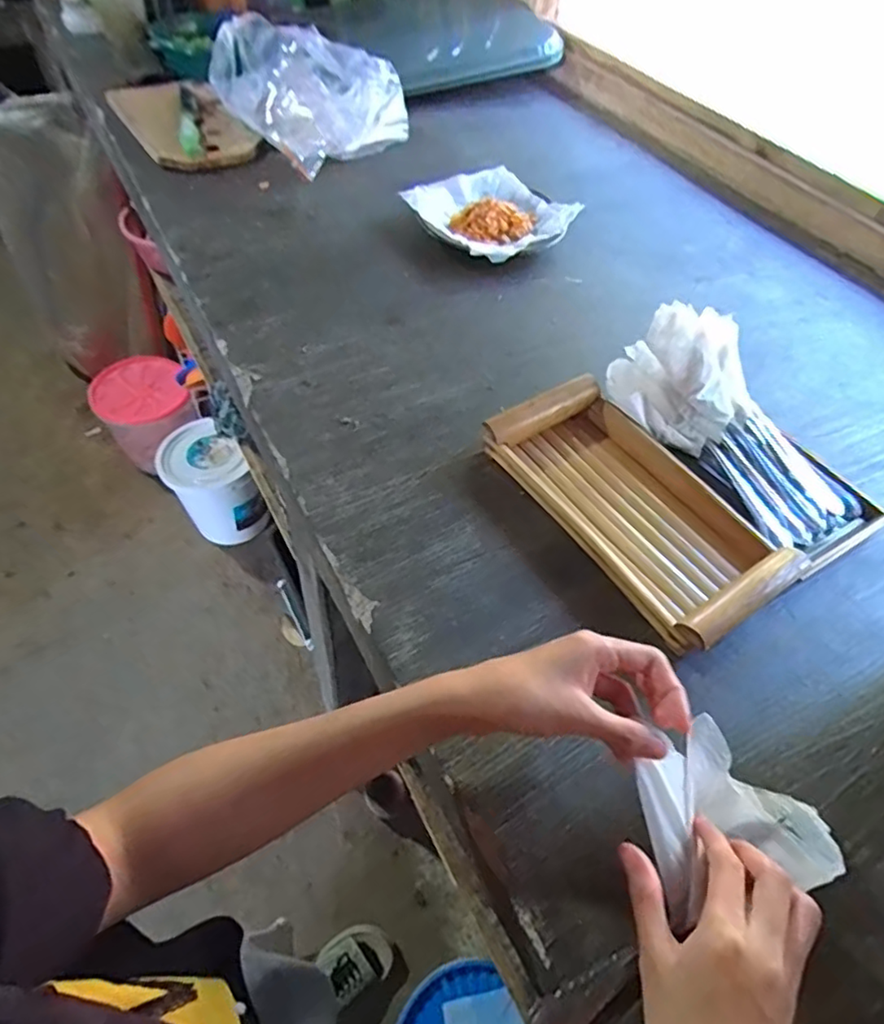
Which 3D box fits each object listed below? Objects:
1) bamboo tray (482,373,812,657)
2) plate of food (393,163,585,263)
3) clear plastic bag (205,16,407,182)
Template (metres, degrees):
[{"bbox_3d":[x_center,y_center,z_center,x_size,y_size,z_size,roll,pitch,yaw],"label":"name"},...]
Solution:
[{"bbox_3d":[0.162,-0.010,0.490,0.138,0.041,0.241,-27,61,-22],"label":"bamboo tray"},{"bbox_3d":[0.061,-0.377,0.755,0.176,0.034,0.179,2,54,-3],"label":"plate of food"},{"bbox_3d":[-0.195,-0.621,0.859,0.246,0.106,0.198,39,60,21],"label":"clear plastic bag"}]

